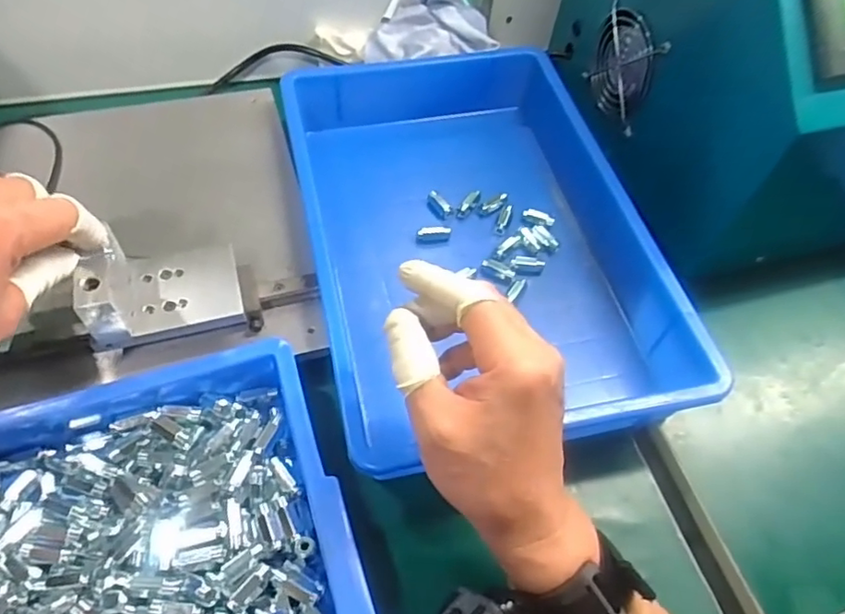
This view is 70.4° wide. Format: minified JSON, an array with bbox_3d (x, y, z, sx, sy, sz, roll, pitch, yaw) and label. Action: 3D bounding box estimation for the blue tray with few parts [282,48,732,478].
[{"bbox_3d":[0.041,-0.065,0.480,0.258,0.068,0.365,-9,58,-12],"label":"blue tray with few parts"}]

